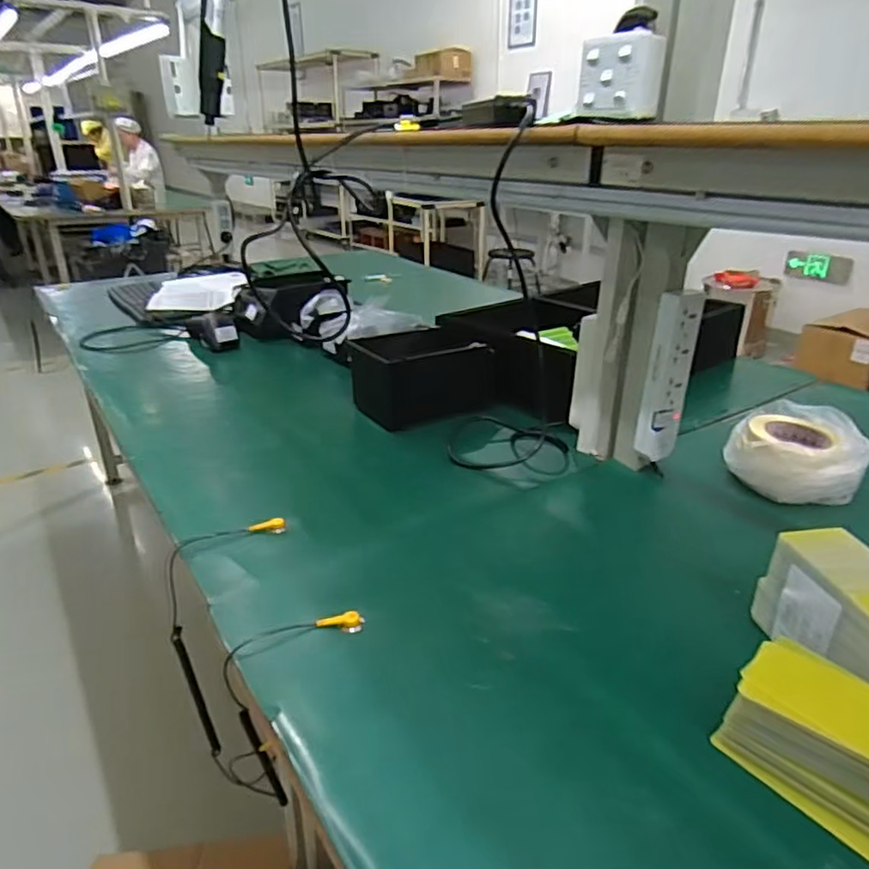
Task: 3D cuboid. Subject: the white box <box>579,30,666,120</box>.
[{"bbox_3d":[0.214,-0.410,0.726,0.048,0.082,0.085,-18,31,-33],"label":"white box"}]

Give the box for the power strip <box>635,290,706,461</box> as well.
[{"bbox_3d":[0.305,-0.073,0.829,0.051,0.215,0.040,-21,33,-38],"label":"power strip"}]

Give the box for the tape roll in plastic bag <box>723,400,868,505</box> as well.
[{"bbox_3d":[0.499,0.021,0.882,0.162,0.088,0.164,13,28,25],"label":"tape roll in plastic bag"}]

